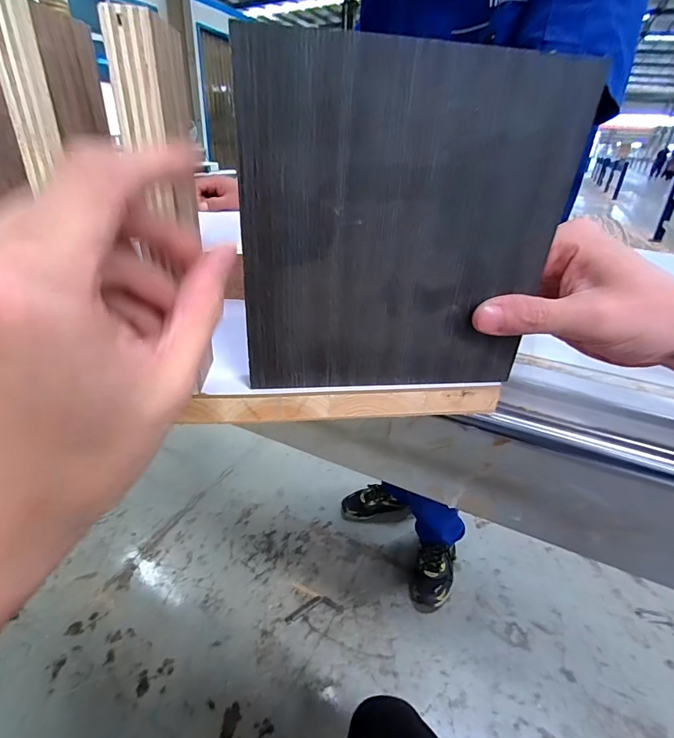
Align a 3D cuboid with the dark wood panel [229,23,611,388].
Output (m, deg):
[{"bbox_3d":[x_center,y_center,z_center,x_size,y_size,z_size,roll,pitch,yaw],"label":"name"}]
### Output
[{"bbox_3d":[0.033,-0.061,0.200,0.155,0.157,0.005,-2,33,-8],"label":"dark wood panel"}]

